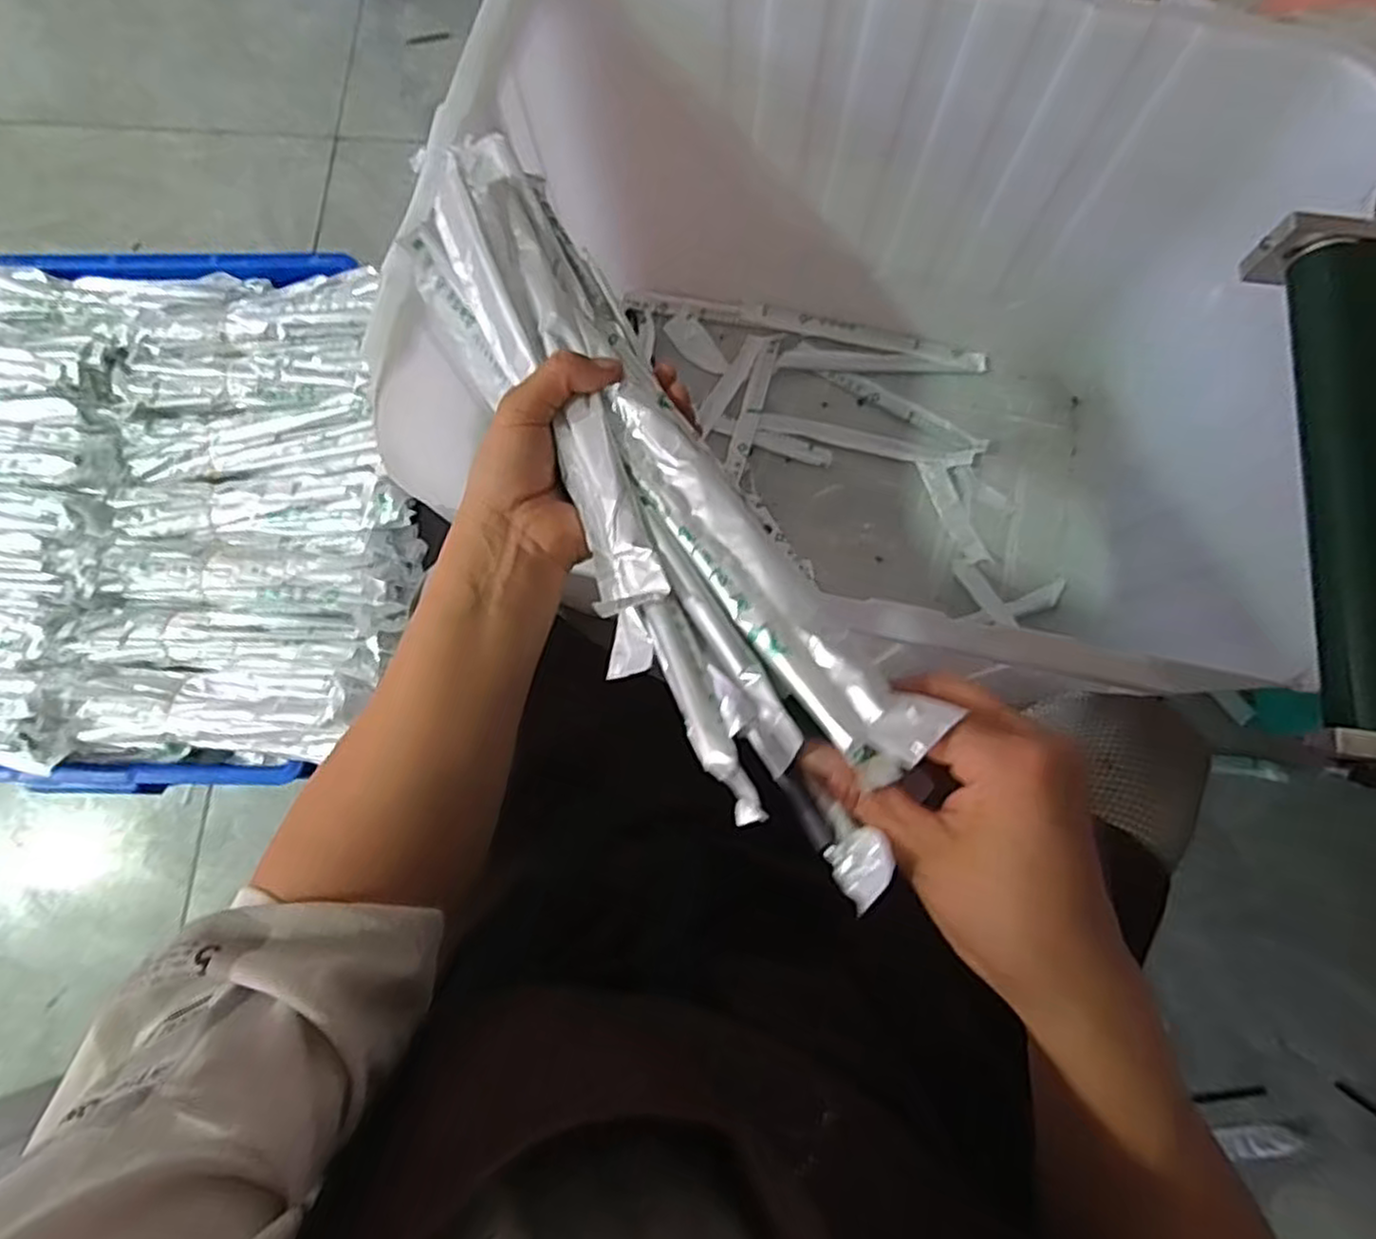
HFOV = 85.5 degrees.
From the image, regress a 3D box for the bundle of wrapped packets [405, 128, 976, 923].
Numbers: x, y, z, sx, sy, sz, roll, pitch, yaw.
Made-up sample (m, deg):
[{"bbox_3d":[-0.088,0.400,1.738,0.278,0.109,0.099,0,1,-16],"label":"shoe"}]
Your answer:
[{"bbox_3d":[-0.031,-0.078,0.335,0.080,0.049,0.418,-28,66,-5],"label":"bundle of wrapped packets"}]

